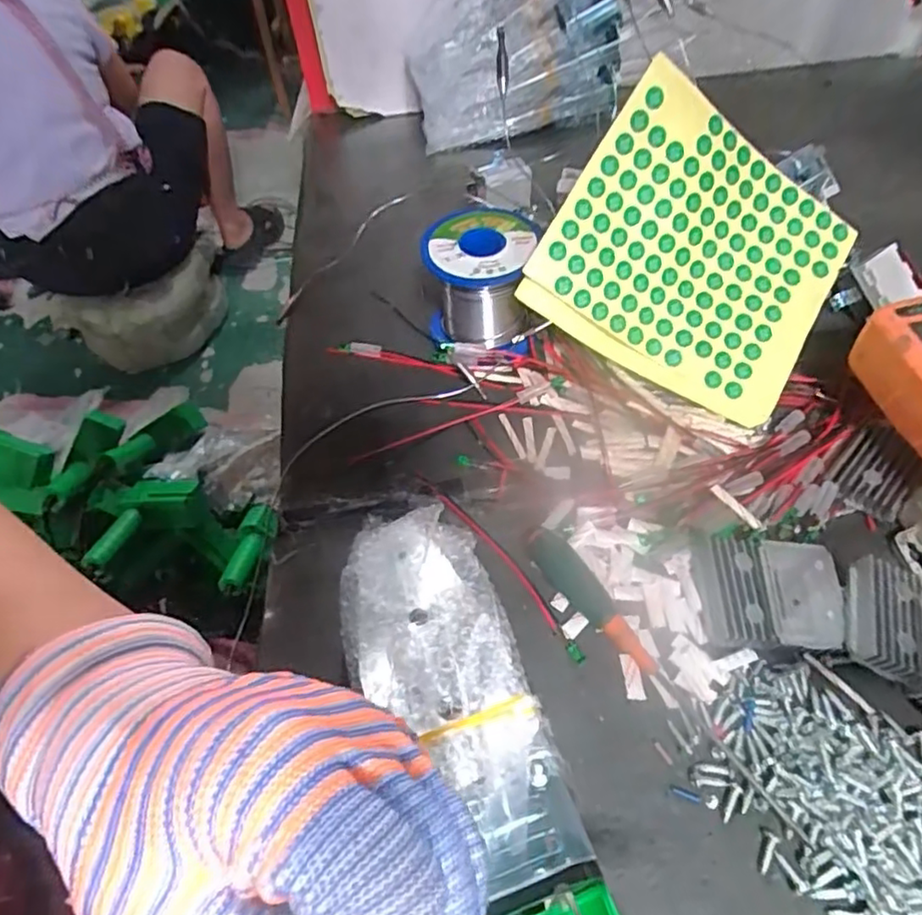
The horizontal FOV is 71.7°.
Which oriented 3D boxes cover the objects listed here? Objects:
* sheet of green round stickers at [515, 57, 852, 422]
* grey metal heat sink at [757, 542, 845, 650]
[{"bbox_3d":[0.126,-0.105,0.336,0.151,0.020,0.130,29,93,-14],"label":"sheet of green round stickers"},{"bbox_3d":[0.147,0.060,0.274,0.033,0.014,0.046,0,54,4],"label":"grey metal heat sink"}]

